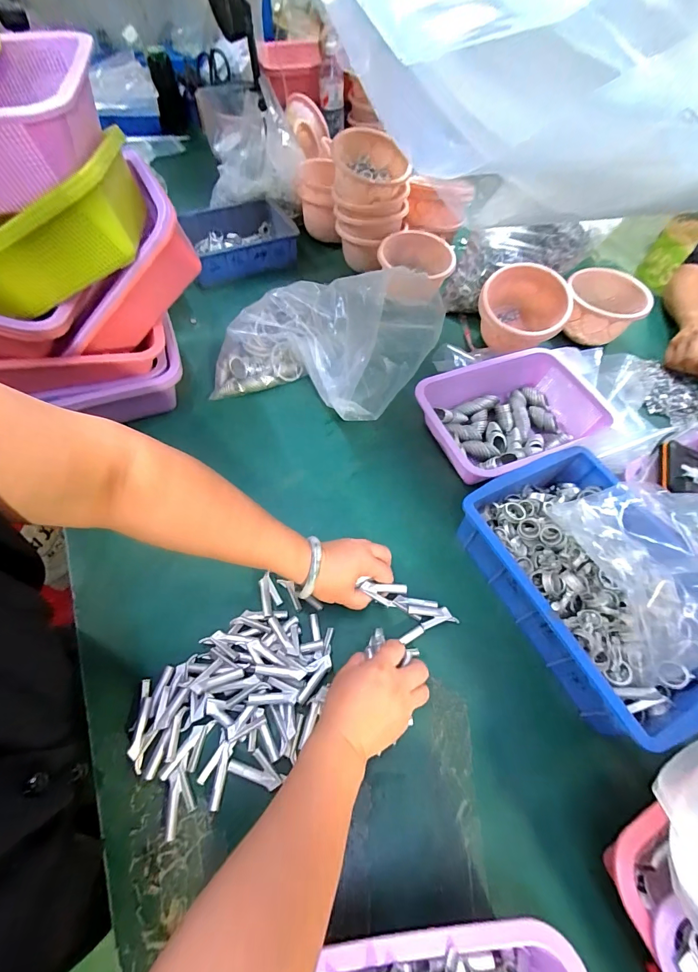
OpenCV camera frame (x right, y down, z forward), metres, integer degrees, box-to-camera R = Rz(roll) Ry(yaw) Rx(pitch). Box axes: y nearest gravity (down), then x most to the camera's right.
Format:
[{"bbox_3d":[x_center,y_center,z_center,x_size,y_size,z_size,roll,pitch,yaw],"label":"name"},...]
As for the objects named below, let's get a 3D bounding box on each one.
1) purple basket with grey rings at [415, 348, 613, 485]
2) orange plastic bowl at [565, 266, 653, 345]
[{"bbox_3d":[0.259,-0.113,0.606,0.293,0.064,0.188,-20,62,-15],"label":"purple basket with grey rings"},{"bbox_3d":[0.479,-0.337,0.739,0.146,0.085,0.125,16,59,7],"label":"orange plastic bowl"}]

